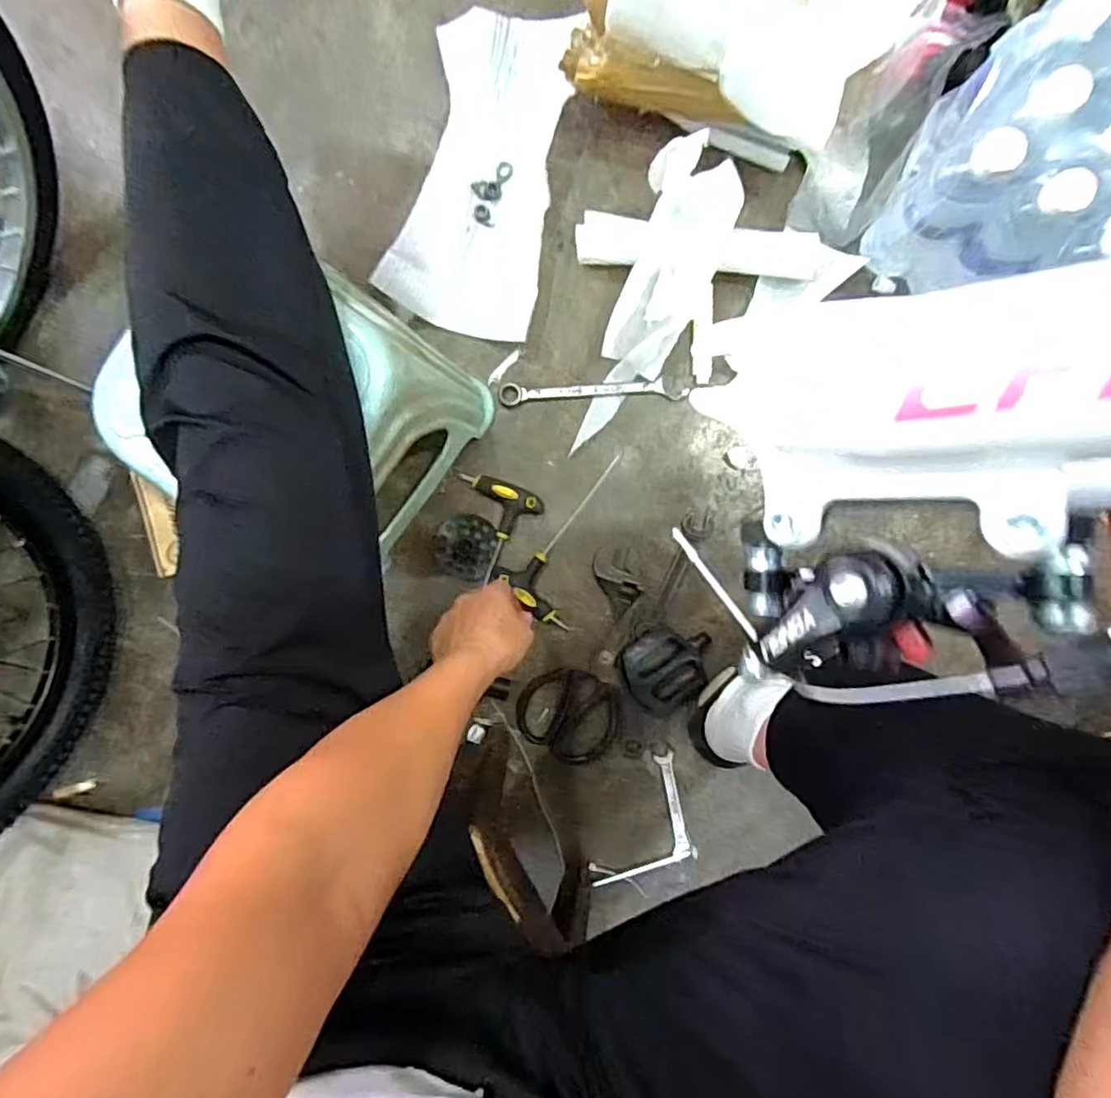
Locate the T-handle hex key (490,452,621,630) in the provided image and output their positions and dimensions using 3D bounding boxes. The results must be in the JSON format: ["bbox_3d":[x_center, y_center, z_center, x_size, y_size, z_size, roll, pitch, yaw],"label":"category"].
[{"bbox_3d":[0.013,-0.021,0.726,0.099,0.023,0.203,29,86,1],"label":"T-handle hex key"}]

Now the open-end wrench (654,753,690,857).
[{"bbox_3d":[0.139,0.304,0.756,0.021,0.006,0.128,-11,93,3],"label":"open-end wrench"}]

